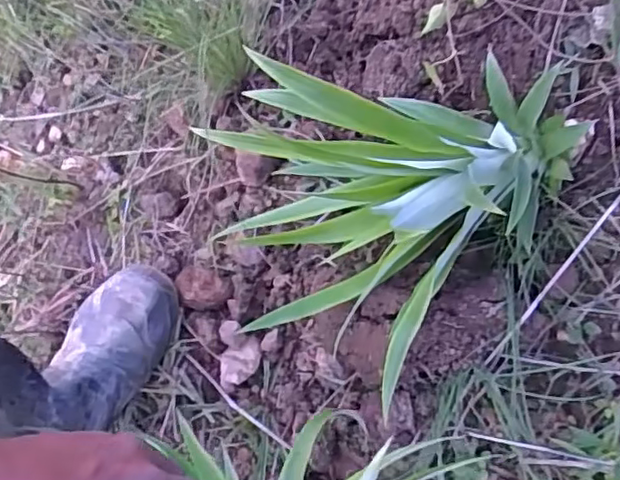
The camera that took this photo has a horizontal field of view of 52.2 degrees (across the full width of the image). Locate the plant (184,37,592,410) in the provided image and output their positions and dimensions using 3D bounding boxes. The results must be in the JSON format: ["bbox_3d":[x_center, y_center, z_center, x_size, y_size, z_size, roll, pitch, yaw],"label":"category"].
[{"bbox_3d":[0.062,-0.077,0.559,0.292,0.205,0.245,-41,67,-20],"label":"plant"}]

